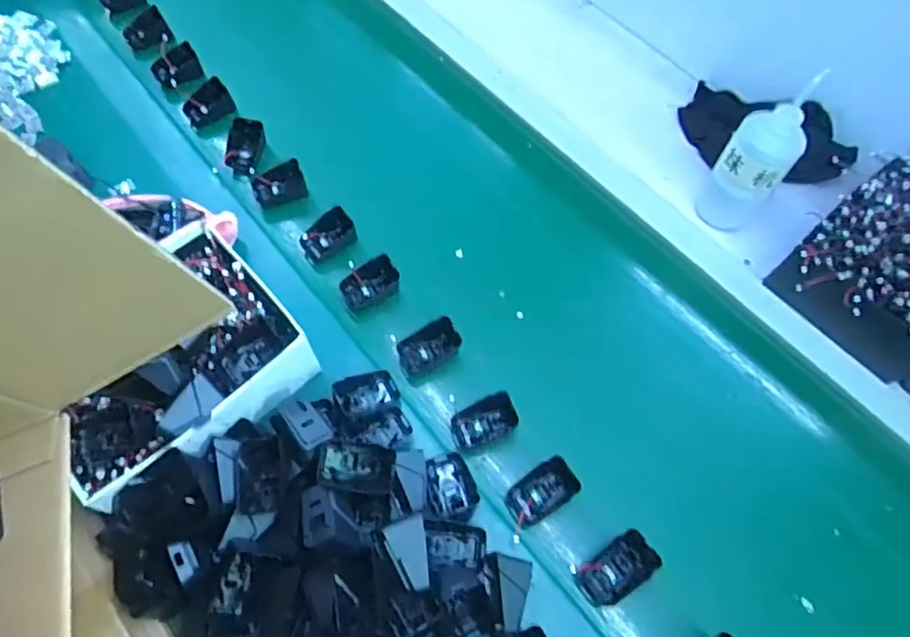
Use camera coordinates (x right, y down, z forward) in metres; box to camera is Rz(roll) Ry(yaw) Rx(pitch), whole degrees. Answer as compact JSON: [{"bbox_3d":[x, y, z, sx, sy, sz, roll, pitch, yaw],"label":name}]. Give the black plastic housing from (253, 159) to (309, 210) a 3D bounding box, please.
[{"bbox_3d":[-0.228,-0.173,0.771,0.064,0.028,0.044,-17,63,-11],"label":"black plastic housing"}]

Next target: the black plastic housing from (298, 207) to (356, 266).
[{"bbox_3d":[-0.159,-0.102,0.740,0.065,0.042,0.045,-30,66,-17],"label":"black plastic housing"}]

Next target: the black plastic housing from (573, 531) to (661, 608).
[{"bbox_3d":[0.151,0.234,0.553,0.073,0.018,0.040,-30,66,-17],"label":"black plastic housing"}]

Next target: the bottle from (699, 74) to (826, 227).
[{"bbox_3d":[0.372,-0.187,0.754,0.078,0.199,0.086,33,65,16],"label":"bottle"}]

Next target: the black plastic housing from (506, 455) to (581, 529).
[{"bbox_3d":[0.085,0.172,0.589,0.073,0.021,0.041,-31,66,-17],"label":"black plastic housing"}]

